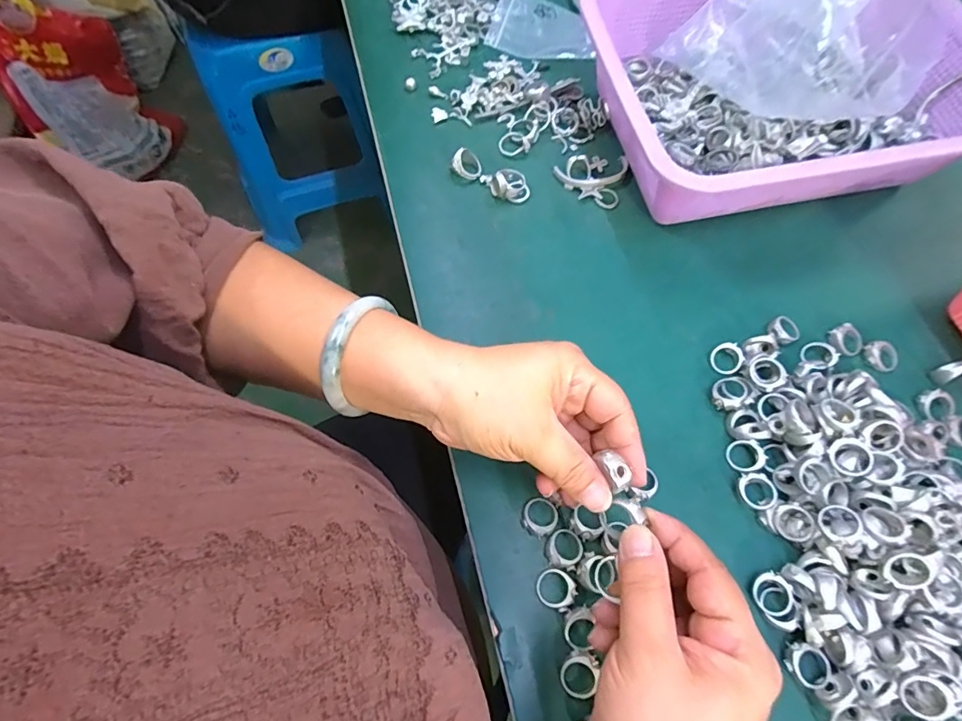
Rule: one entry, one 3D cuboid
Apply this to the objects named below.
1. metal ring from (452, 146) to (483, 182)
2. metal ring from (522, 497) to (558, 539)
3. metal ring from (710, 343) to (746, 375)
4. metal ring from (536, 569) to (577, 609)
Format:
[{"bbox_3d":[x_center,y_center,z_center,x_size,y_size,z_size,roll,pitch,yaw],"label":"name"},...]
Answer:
[{"bbox_3d":[-0.011,-0.163,0.401,0.023,0.019,0.020,11,68,3],"label":"metal ring"},{"bbox_3d":[0.037,0.097,0.300,0.021,0.009,0.022,0,68,-1],"label":"metal ring"},{"bbox_3d":[0.176,-0.001,0.345,0.023,0.004,0.022,-3,78,15],"label":"metal ring"},{"bbox_3d":[0.044,0.136,0.286,0.022,0.004,0.022,-7,62,14],"label":"metal ring"}]

